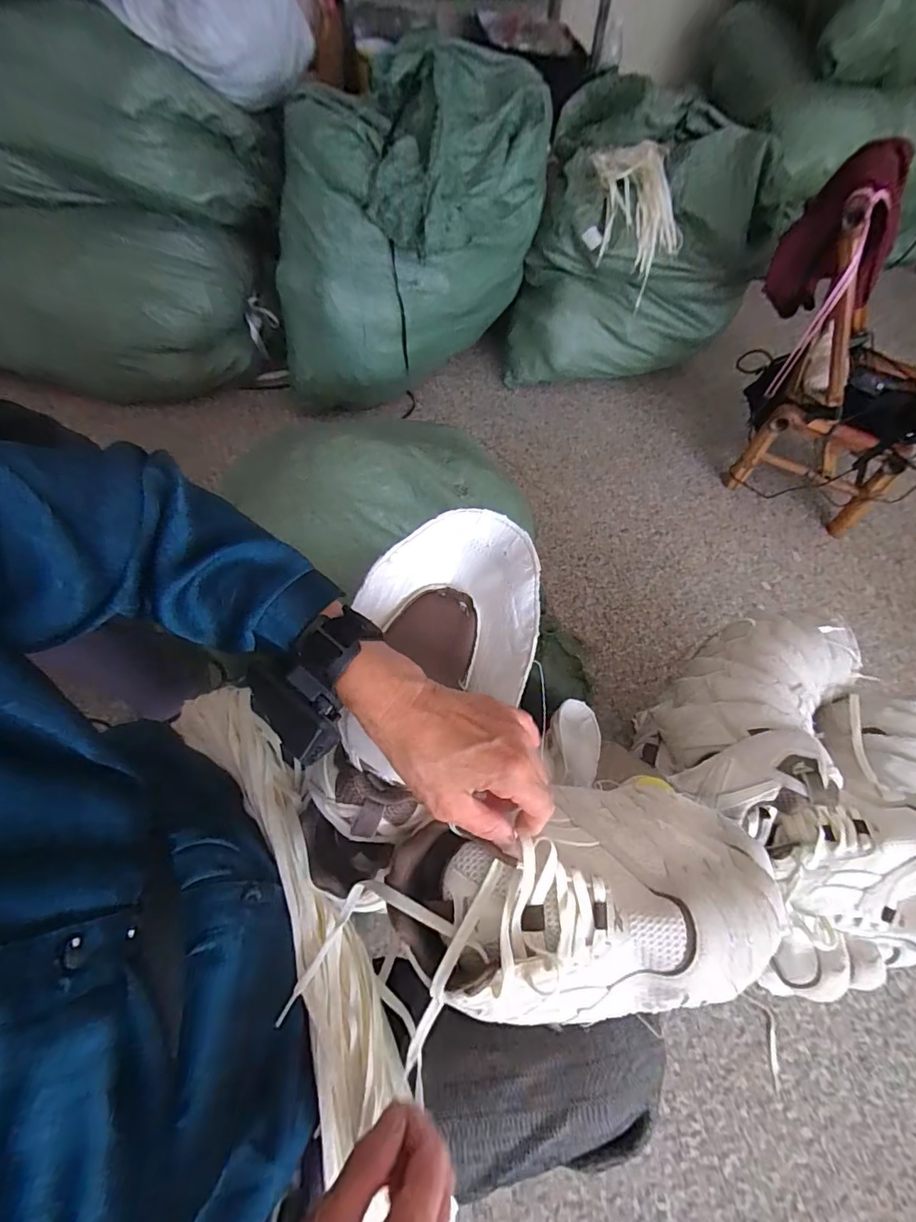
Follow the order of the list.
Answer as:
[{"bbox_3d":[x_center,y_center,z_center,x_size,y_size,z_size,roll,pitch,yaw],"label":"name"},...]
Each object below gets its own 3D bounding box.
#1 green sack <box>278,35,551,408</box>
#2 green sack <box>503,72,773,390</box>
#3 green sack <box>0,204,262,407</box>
[{"bbox_3d":[-0.131,-0.930,1.234,0.625,0.556,0.452,-8,61,-8],"label":"green sack"},{"bbox_3d":[0.457,-0.945,1.312,0.577,0.507,0.419,9,60,2],"label":"green sack"},{"bbox_3d":[-0.984,-0.816,1.326,0.821,0.303,0.355,0,60,-3],"label":"green sack"}]

